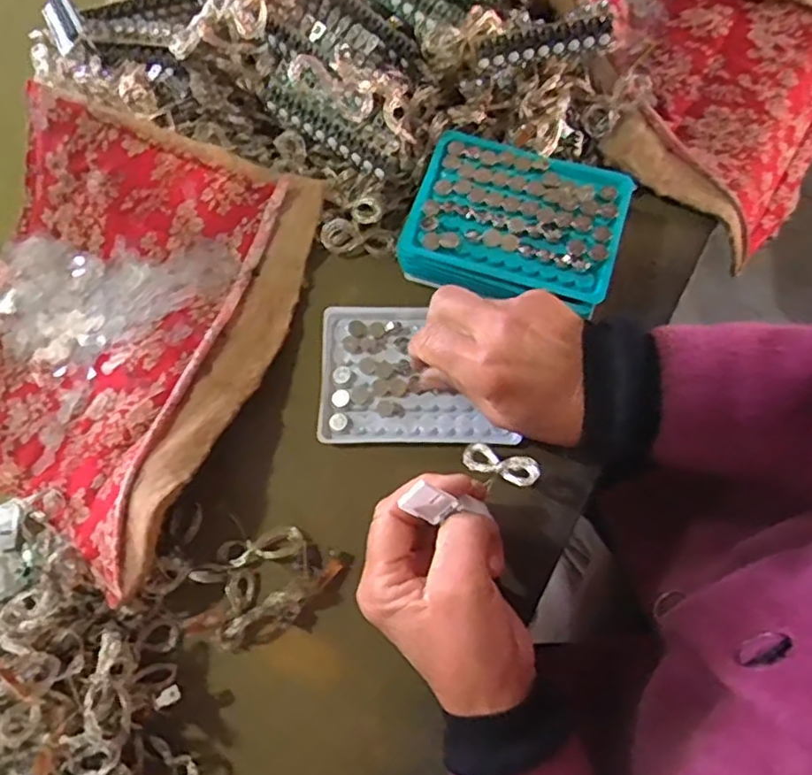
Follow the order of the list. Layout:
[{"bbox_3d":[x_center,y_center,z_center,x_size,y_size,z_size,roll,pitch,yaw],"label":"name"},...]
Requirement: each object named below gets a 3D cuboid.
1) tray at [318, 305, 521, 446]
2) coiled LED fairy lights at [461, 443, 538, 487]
[{"bbox_3d":[0.004,-0.008,0.431,0.121,0.015,0.094,1,73,-1],"label":"tray"},{"bbox_3d":[0.056,0.045,0.383,0.048,0.007,0.017,13,71,34],"label":"coiled LED fairy lights"}]

